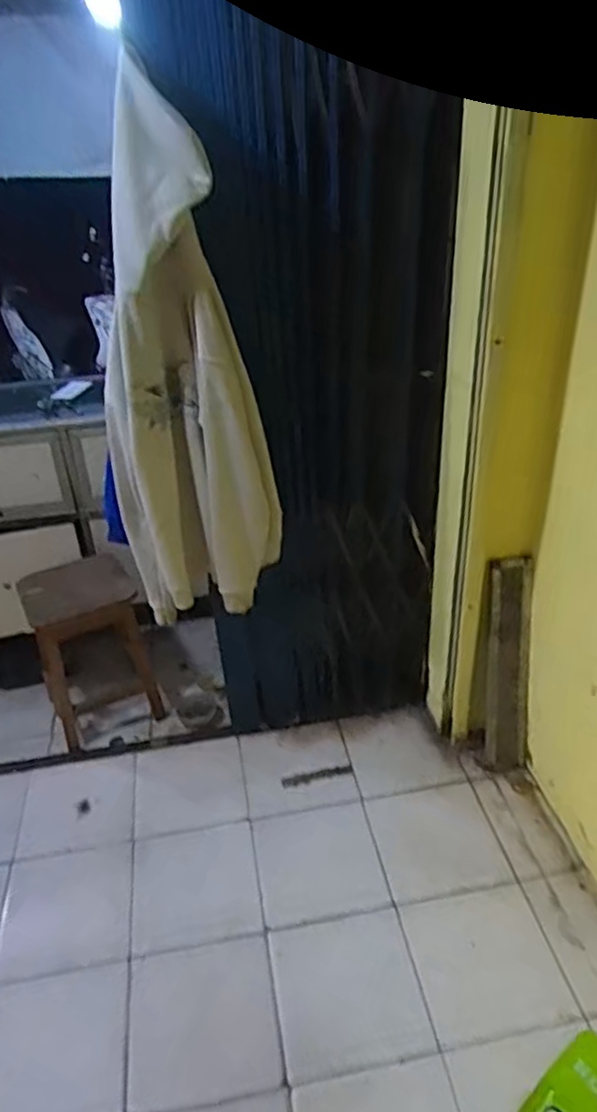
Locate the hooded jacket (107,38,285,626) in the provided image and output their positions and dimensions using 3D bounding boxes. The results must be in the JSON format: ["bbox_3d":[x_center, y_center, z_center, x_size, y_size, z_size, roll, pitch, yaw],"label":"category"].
[{"bbox_3d":[-0.227,-0.334,1.436,0.350,0.981,0.114,-18,34,-19],"label":"hooded jacket"}]

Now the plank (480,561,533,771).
[{"bbox_3d":[0.557,0.303,1.842,0.115,0.631,0.029,6,24,21],"label":"plank"}]

